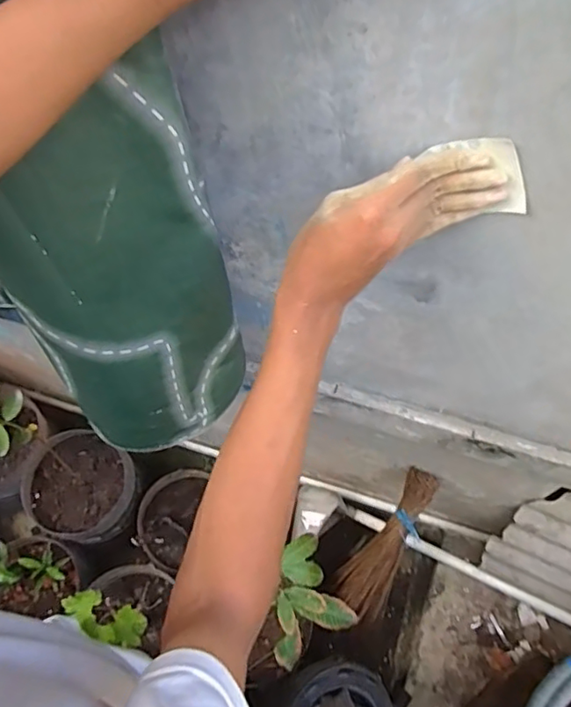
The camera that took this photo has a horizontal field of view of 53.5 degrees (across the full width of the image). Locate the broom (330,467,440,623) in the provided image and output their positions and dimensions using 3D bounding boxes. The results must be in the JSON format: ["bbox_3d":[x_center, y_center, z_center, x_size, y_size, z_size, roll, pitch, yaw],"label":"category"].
[{"bbox_3d":[0.210,0.401,1.179,0.120,0.416,0.087,30,30,16],"label":"broom"}]

